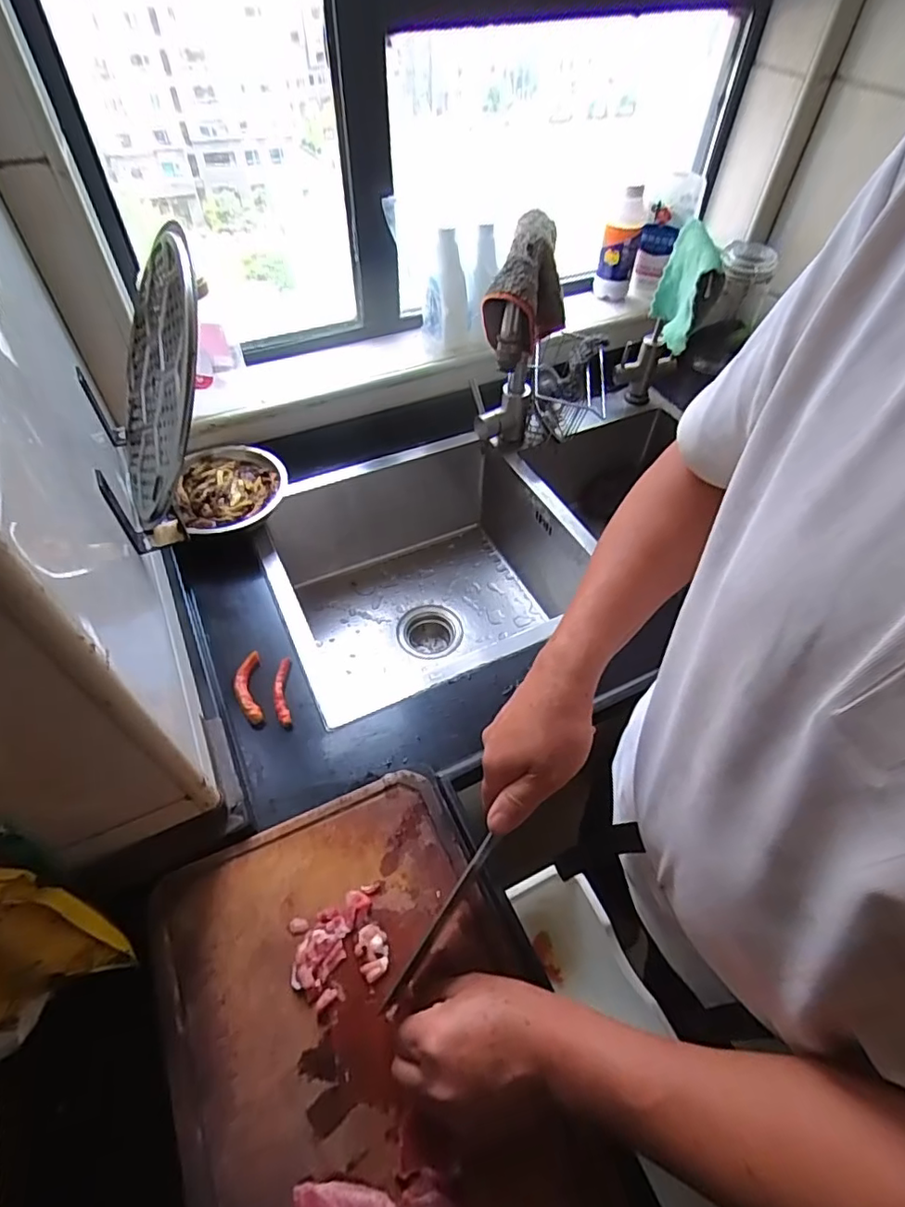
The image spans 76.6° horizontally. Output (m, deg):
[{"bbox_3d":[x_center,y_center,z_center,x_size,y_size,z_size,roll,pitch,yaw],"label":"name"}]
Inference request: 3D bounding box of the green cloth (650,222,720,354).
[{"bbox_3d":[0.319,-0.433,0.788,0.027,0.135,0.120,-1,52,-3],"label":"green cloth"}]

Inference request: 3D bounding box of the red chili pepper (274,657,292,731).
[{"bbox_3d":[-0.192,0.101,0.649,0.018,0.013,0.085,-6,52,-7],"label":"red chili pepper"}]

